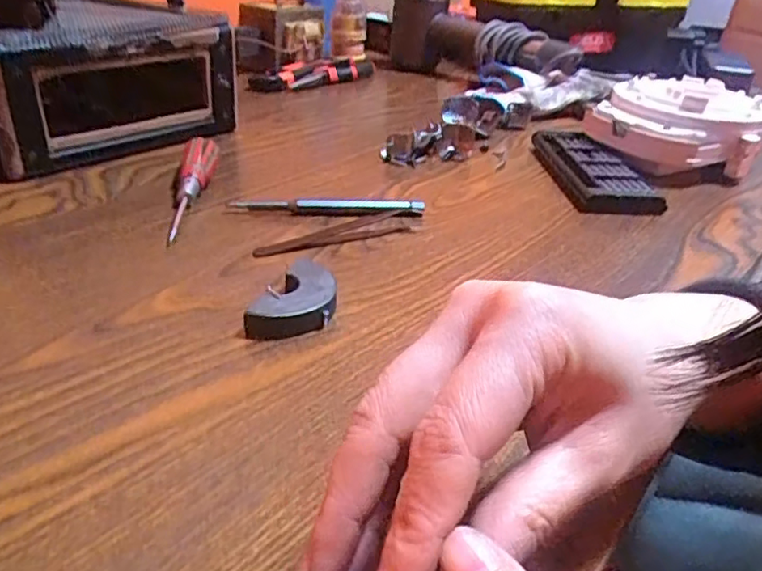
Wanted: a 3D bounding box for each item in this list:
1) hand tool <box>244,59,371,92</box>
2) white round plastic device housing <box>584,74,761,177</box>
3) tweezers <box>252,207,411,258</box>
[{"bbox_3d":[-0.078,-0.268,0.789,0.190,0.028,0.055,-17,37,-31],"label":"hand tool"},{"bbox_3d":[0.273,-0.146,0.577,0.142,0.070,0.137,21,34,25],"label":"white round plastic device housing"},{"bbox_3d":[-0.030,-0.035,0.415,0.113,0.007,0.024,-15,36,-30],"label":"tweezers"}]

